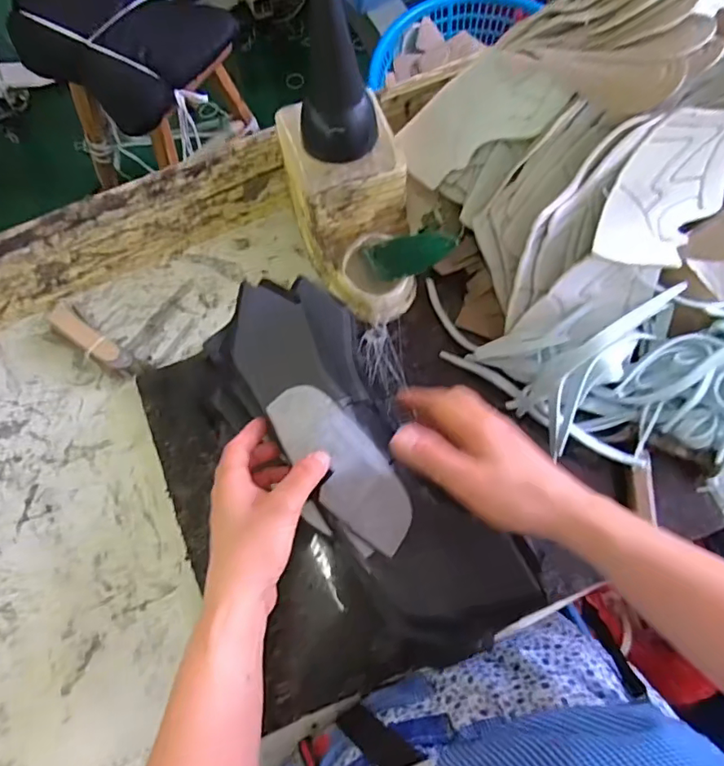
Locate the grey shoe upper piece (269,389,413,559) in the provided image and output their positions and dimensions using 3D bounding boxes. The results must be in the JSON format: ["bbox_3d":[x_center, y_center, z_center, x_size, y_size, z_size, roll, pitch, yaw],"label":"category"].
[{"bbox_3d":[-0.015,0.060,0.395,0.061,0.029,0.143,-43,75,18],"label":"grey shoe upper piece"}]

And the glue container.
[{"bbox_3d":[-0.010,-0.165,0.518,0.110,0.111,0.194,-11,77,-4],"label":"glue container"}]

